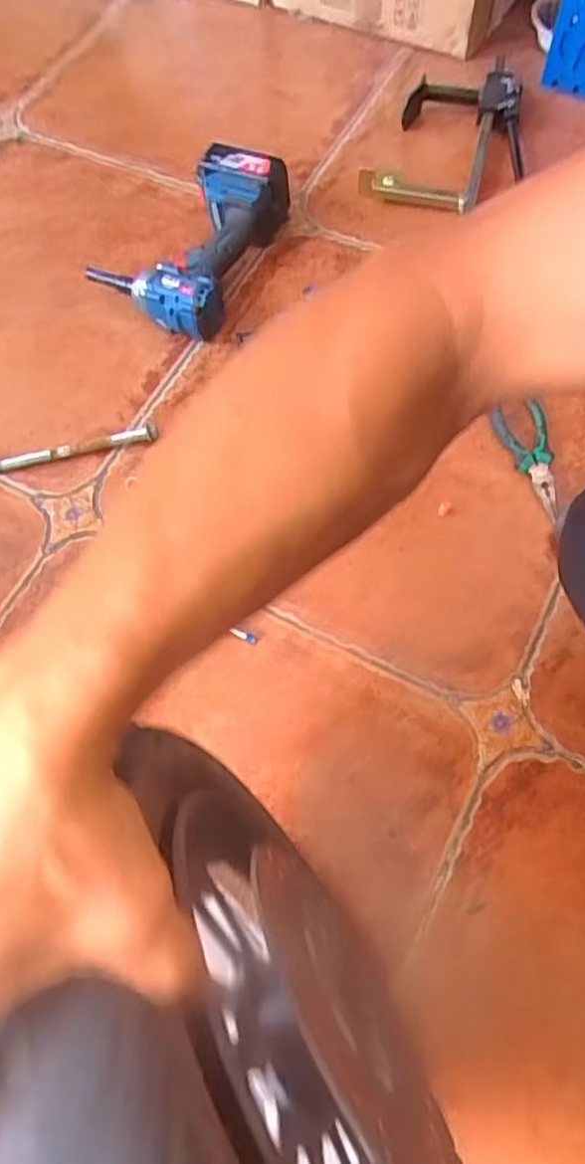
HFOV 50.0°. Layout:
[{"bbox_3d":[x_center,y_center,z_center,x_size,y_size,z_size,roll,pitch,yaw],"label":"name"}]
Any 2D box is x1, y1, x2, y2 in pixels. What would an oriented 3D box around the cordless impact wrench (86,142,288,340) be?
[{"bbox_3d":[-0.113,-0.430,0.775,0.168,0.080,0.251,32,86,15],"label":"cordless impact wrench"}]

